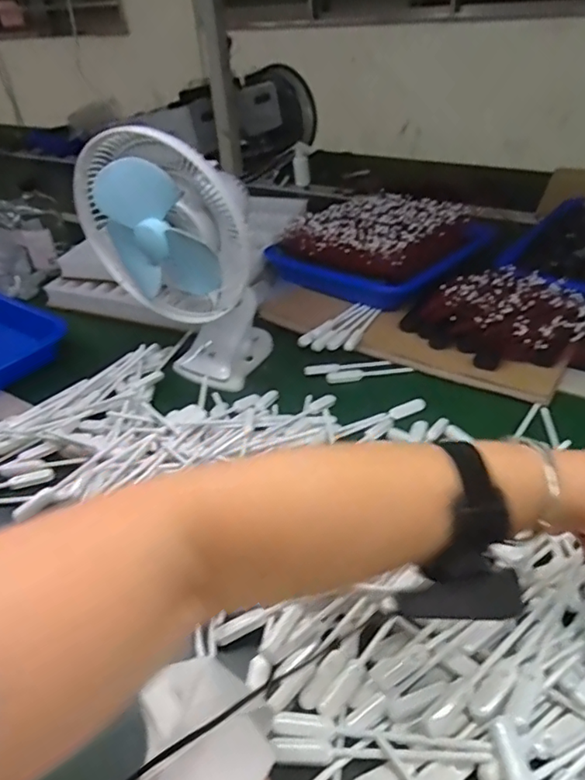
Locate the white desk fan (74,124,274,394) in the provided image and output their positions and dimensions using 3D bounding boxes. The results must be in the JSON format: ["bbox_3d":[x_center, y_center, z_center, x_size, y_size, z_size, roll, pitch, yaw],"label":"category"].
[{"bbox_3d":[-0.138,-0.151,0.666,0.186,0.291,0.142,-2,37,5],"label":"white desk fan"}]

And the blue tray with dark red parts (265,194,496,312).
[{"bbox_3d":[0.149,-0.250,0.912,0.274,0.068,0.367,20,44,30],"label":"blue tray with dark red parts"}]

